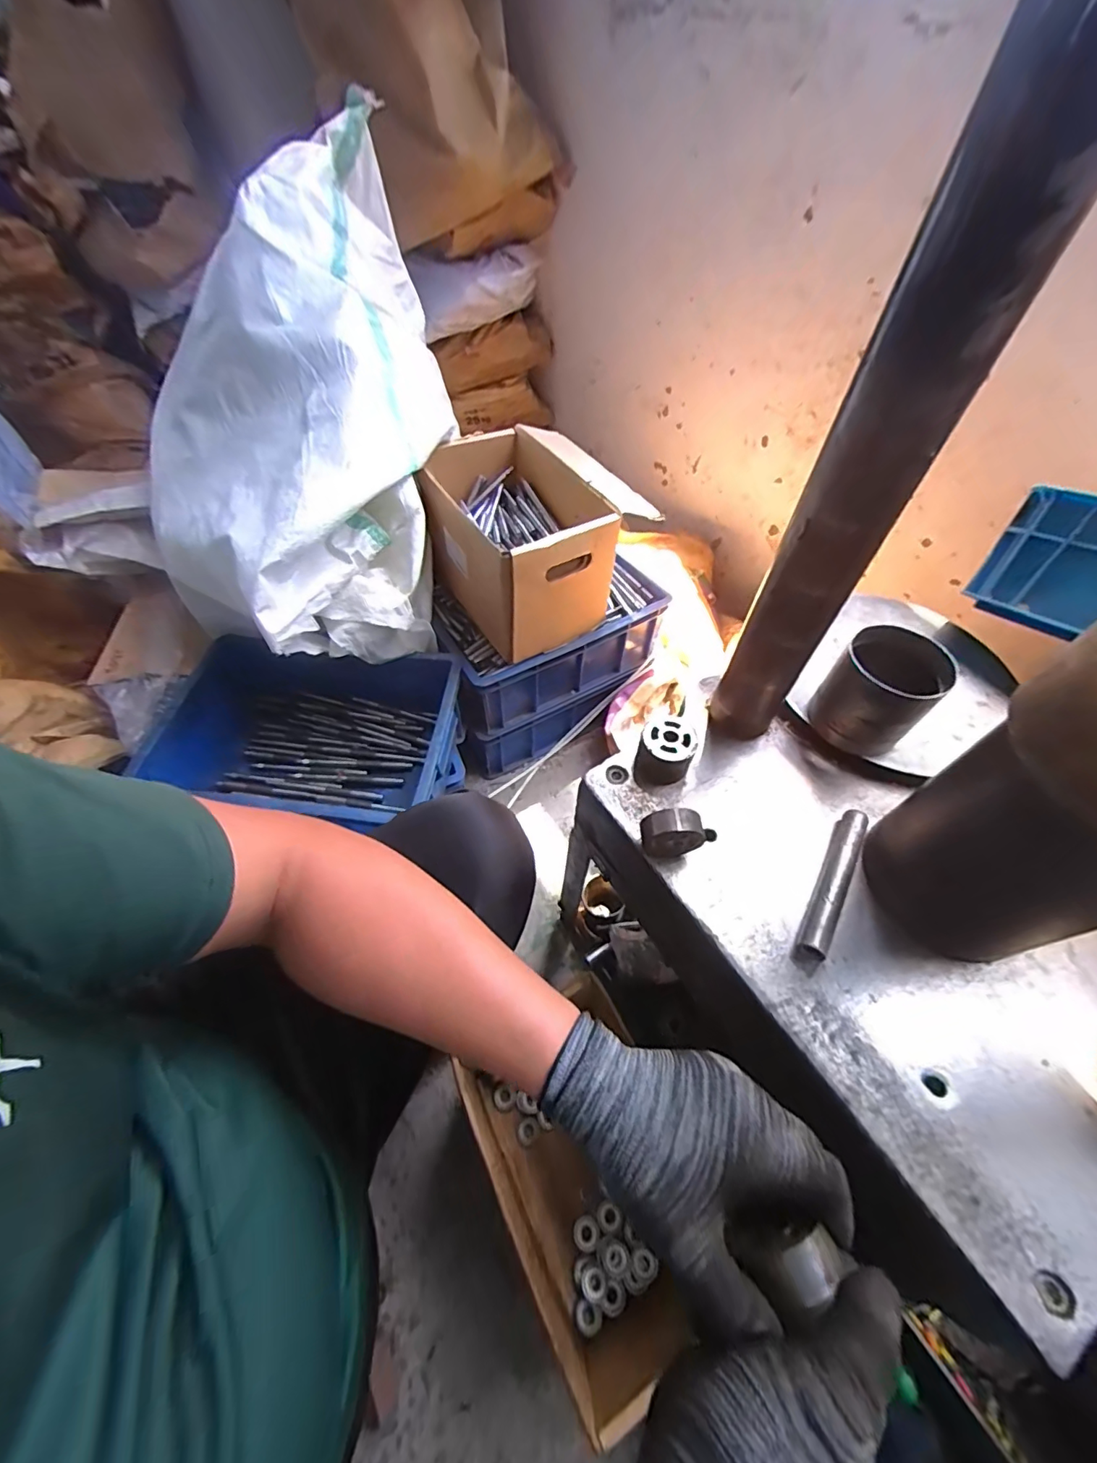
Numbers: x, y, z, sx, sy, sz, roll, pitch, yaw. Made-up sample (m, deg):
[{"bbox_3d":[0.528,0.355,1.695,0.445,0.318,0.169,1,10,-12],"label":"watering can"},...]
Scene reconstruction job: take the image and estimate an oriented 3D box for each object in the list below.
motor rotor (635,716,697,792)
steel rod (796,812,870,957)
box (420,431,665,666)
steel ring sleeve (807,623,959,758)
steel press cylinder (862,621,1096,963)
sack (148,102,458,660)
[{"bbox_3d":[0.113,0.021,0.487,0.051,0.050,0.052,20,56,12],"label":"motor rotor"},{"bbox_3d":[0.243,0.127,0.433,0.021,0.022,0.143,29,58,18],"label":"steel rod"},{"bbox_3d":[-0.043,-0.315,0.822,0.267,0.191,0.323,-22,57,-16],"label":"box"},{"bbox_3d":[0.315,-0.039,0.484,0.085,0.083,0.090,37,61,23],"label":"steel ring sleeve"},{"bbox_3d":[0.341,0.058,0.338,0.131,0.261,0.141,-18,57,-14],"label":"steel press cylinder"},{"bbox_3d":[-0.372,-0.458,0.734,0.412,0.436,0.639,-1,54,-2],"label":"sack"}]

